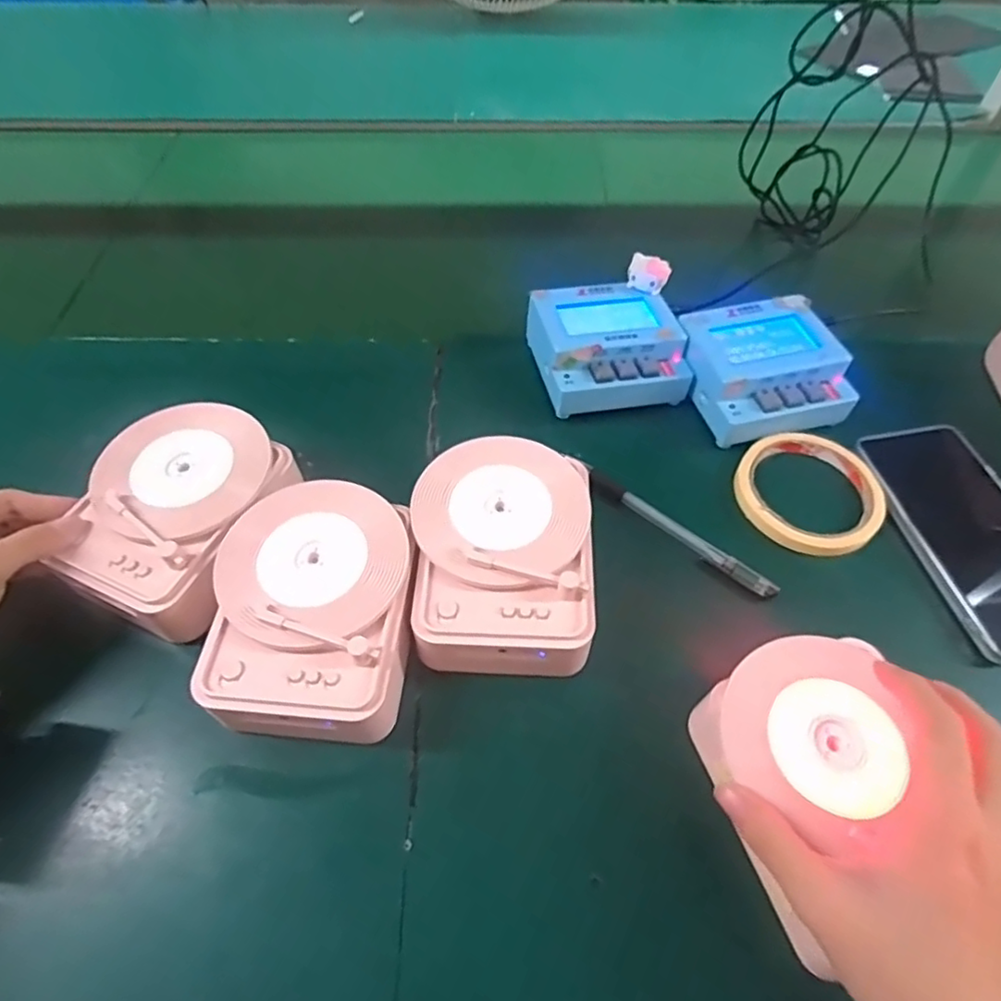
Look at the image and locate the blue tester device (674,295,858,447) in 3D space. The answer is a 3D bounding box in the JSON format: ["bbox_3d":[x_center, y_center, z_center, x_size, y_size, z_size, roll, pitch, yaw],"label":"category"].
[{"bbox_3d":[0.192,-0.092,0.461,0.100,0.062,0.094,-12,55,-9],"label":"blue tester device"}]

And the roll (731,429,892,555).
[{"bbox_3d":[0.208,-0.005,0.420,0.092,0.021,0.091,0,54,0],"label":"roll"}]

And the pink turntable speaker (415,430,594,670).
[{"bbox_3d":[0.002,0.034,0.366,0.098,0.058,0.135,2,54,2],"label":"pink turntable speaker"}]

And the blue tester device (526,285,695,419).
[{"bbox_3d":[0.080,-0.117,0.470,0.106,0.044,0.097,-8,55,-6],"label":"blue tester device"}]

